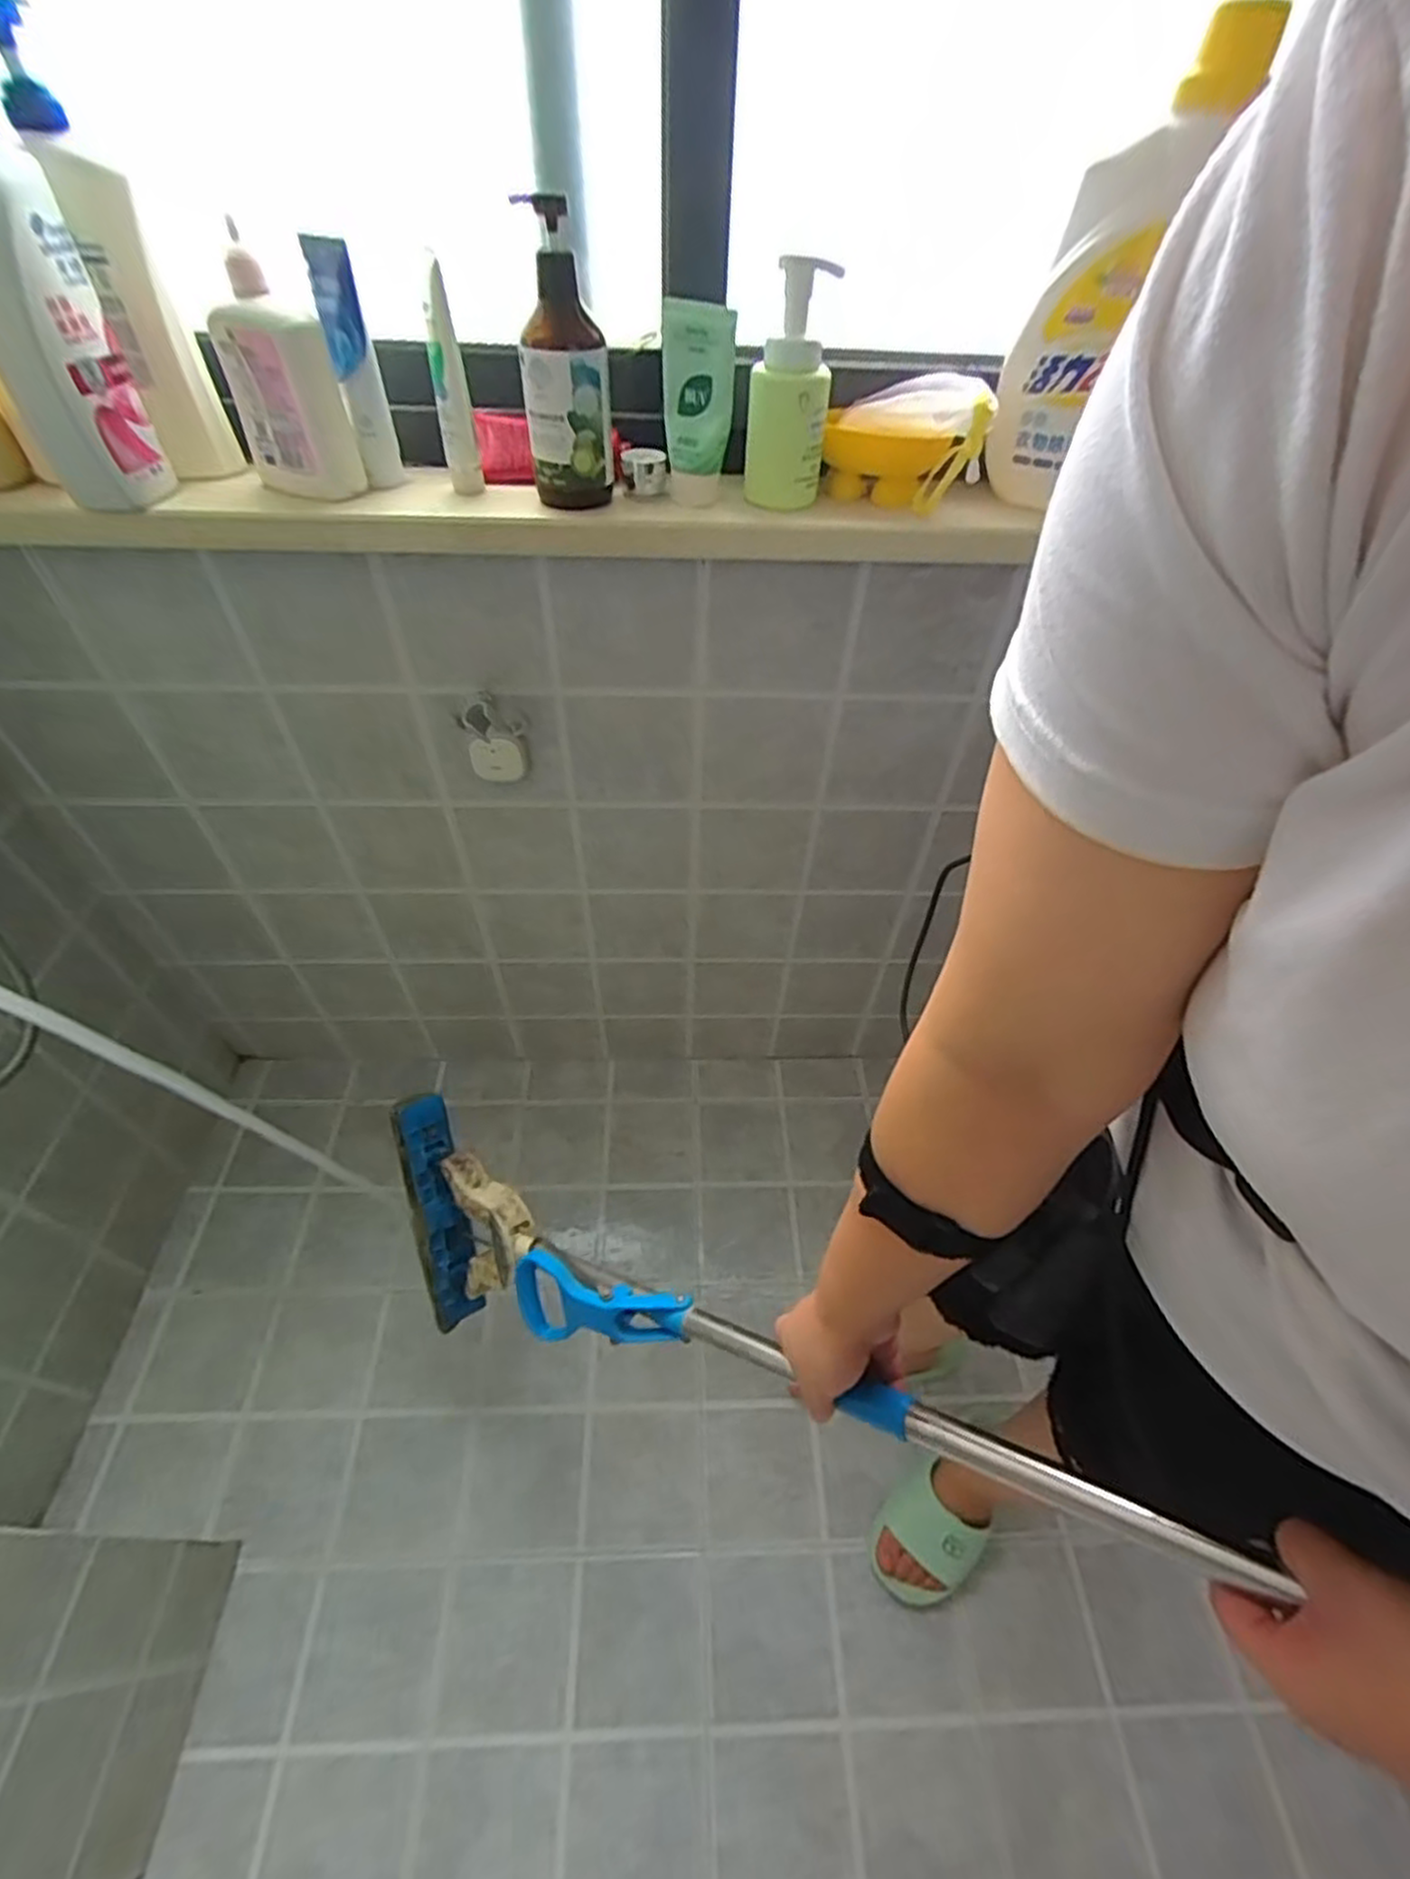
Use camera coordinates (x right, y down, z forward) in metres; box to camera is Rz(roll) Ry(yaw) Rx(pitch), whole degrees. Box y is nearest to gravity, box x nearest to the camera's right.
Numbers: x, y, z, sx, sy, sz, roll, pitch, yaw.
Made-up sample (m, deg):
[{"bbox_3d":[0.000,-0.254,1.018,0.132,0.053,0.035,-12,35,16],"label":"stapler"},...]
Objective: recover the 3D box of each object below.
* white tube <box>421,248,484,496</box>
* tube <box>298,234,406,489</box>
[{"bbox_3d":[-0.205,-0.444,0.579,0.028,0.146,0.052,-10,51,-10],"label":"white tube"},{"bbox_3d":[-0.279,-0.456,0.582,0.033,0.151,0.052,-18,52,-16],"label":"tube"}]

